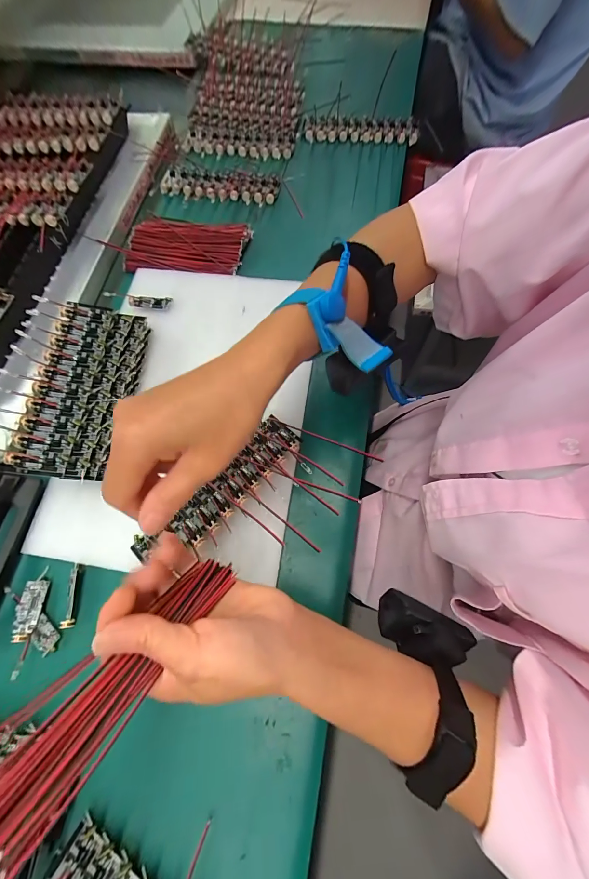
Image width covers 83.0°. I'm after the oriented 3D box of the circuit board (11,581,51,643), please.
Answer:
[{"bbox_3d":[-0.212,0.137,0.267,0.017,0.004,0.043,6,62,-17],"label":"circuit board"}]

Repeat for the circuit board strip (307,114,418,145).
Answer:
[{"bbox_3d":[0.093,-0.432,0.461,0.155,0.011,0.051,4,70,6],"label":"circuit board strip"}]

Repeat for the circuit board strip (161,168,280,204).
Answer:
[{"bbox_3d":[-0.099,-0.329,0.433,0.152,0.014,0.059,3,70,5],"label":"circuit board strip"}]

